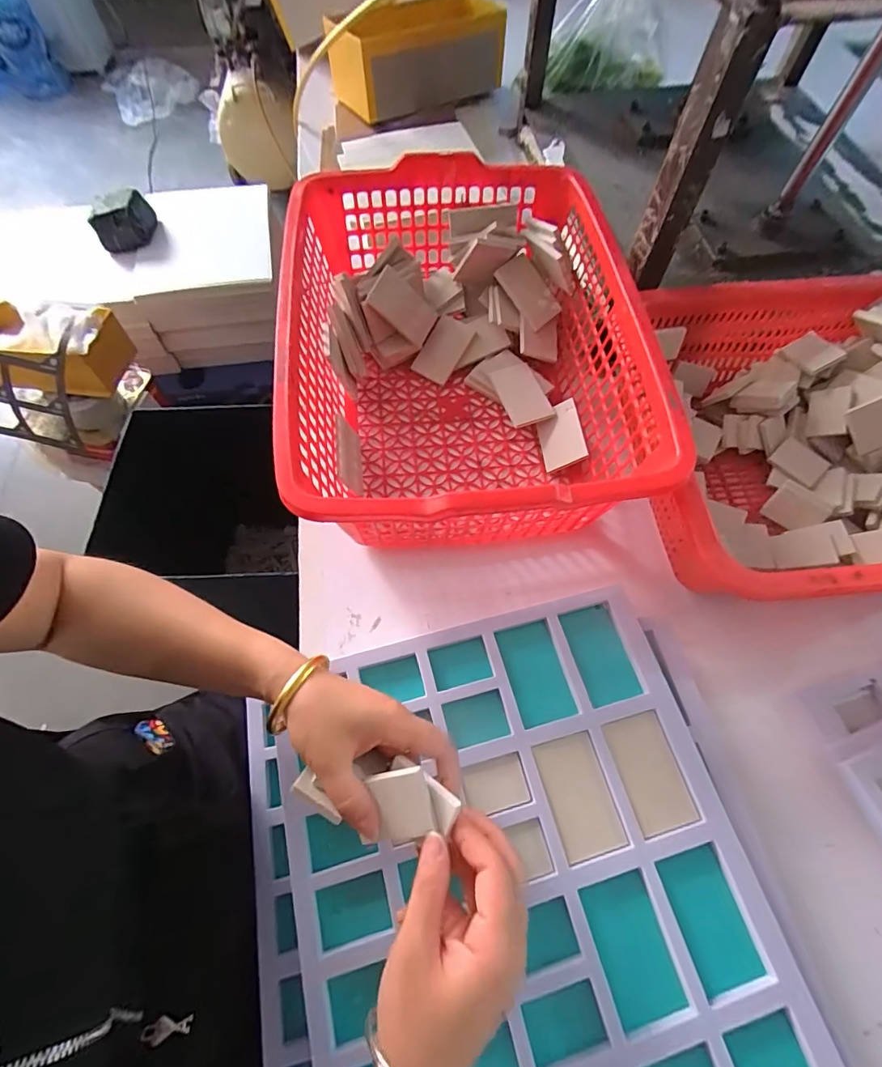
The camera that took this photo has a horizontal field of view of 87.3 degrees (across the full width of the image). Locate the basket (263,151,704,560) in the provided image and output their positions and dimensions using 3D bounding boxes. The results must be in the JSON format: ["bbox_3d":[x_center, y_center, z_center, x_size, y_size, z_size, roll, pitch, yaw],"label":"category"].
[{"bbox_3d":[0.023,-0.190,0.536,0.352,0.181,0.466,-3,65,-2],"label":"basket"}]

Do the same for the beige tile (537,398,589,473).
[{"bbox_3d":[0.148,-0.120,0.573,0.053,0.006,0.086,-19,67,28],"label":"beige tile"}]

